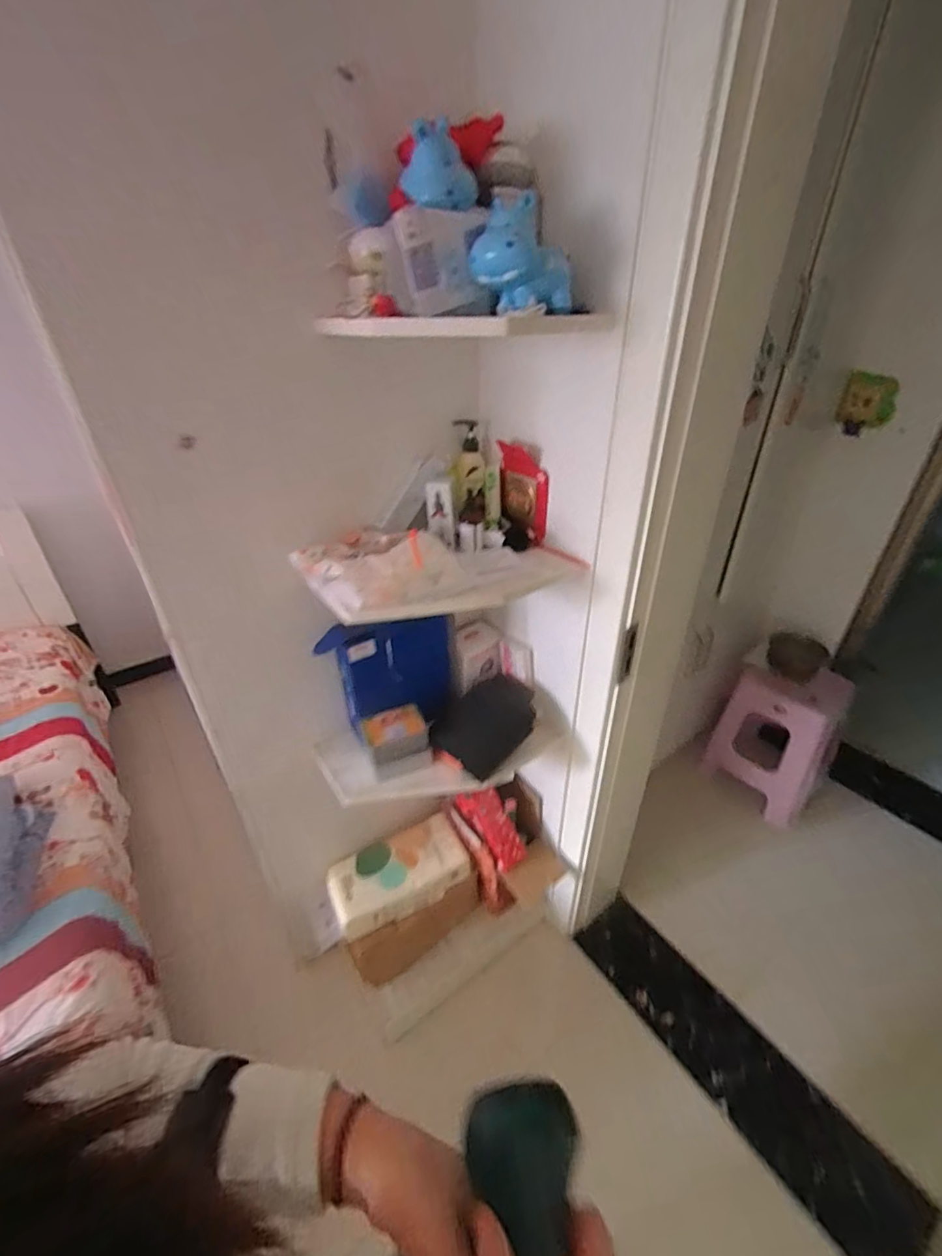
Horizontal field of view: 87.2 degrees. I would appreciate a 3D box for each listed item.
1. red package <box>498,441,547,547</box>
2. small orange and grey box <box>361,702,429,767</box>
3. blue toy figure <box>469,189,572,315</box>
[{"bbox_3d":[0.095,-0.245,0.893,0.031,0.153,0.112,-24,39,-31],"label":"red package"},{"bbox_3d":[-0.147,0.210,0.975,0.118,0.057,0.083,-12,34,-16],"label":"small orange and grey box"},{"bbox_3d":[0.060,-0.439,0.580,0.101,0.109,0.073,15,36,23],"label":"blue toy figure"}]

